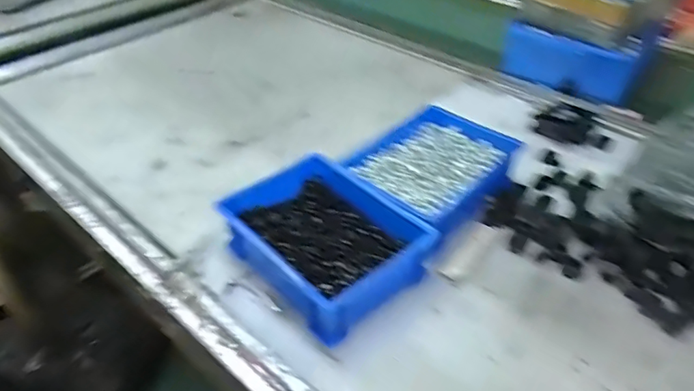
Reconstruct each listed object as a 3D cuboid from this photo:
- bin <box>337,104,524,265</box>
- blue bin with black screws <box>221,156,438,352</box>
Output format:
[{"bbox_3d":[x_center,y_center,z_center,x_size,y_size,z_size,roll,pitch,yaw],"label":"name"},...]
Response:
[{"bbox_3d":[0.111,-0.029,0.654,0.199,0.058,0.152,-32,48,-32],"label":"bin"},{"bbox_3d":[-0.027,0.047,0.569,0.162,0.062,0.198,-31,48,-31],"label":"blue bin with black screws"}]

